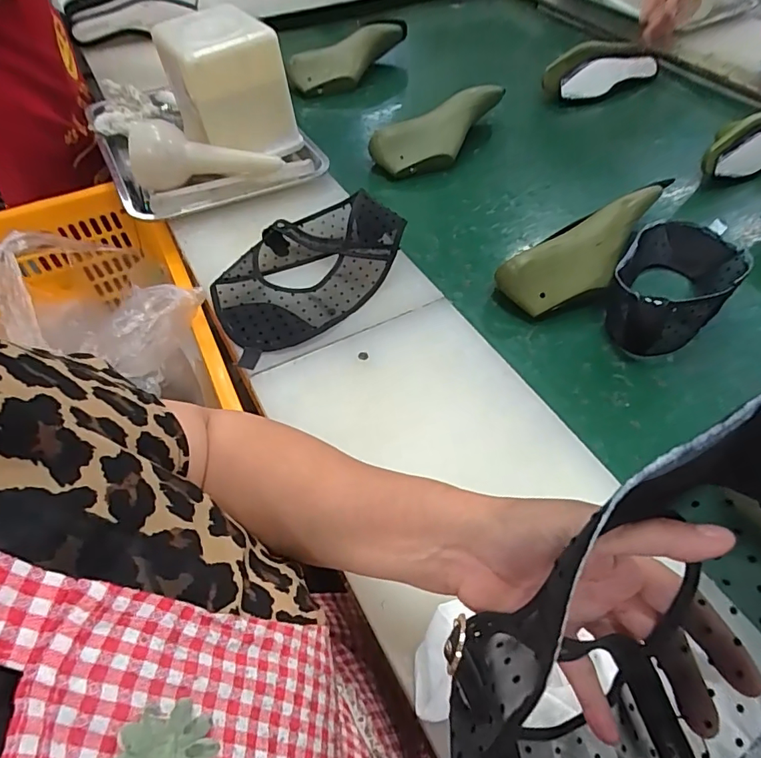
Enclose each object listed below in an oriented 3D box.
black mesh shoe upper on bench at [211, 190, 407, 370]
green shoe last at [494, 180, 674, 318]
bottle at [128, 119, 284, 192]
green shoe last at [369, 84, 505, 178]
[{"bbox_3d":[-0.089,-0.133,0.584,0.154,0.042,0.251,37,62,23],"label":"black mesh shoe upper on bench"},{"bbox_3d":[0.274,-0.165,0.645,0.260,0.082,0.087,-31,60,-20],"label":"green shoe last"},{"bbox_3d":[-0.242,-0.309,0.694,0.202,0.071,0.065,-1,54,-1],"label":"bottle"},{"bbox_3d":[0.115,-0.418,0.848,0.258,0.088,0.082,-25,58,-17],"label":"green shoe last"}]

